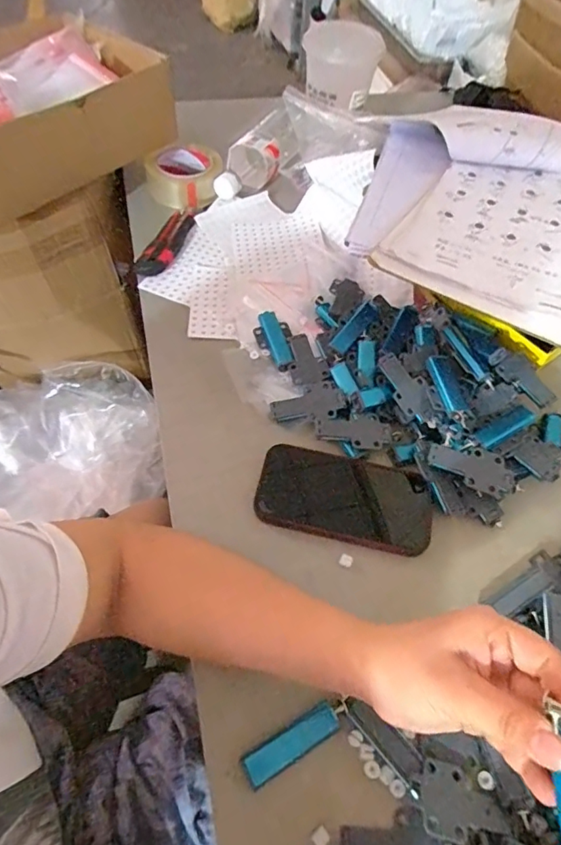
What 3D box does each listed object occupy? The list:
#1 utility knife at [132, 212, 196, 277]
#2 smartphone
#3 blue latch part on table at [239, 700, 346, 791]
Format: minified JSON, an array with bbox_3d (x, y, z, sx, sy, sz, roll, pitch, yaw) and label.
[{"bbox_3d":[-0.150,-0.247,0.650,0.047,0.015,0.134,14,56,6],"label":"utility knife"},{"bbox_3d":[0.062,0.072,0.460,0.165,0.011,0.083,11,56,4],"label":"smartphone"},{"bbox_3d":[0.012,0.232,0.351,0.082,0.007,0.022,-25,61,-18],"label":"blue latch part on table"}]

